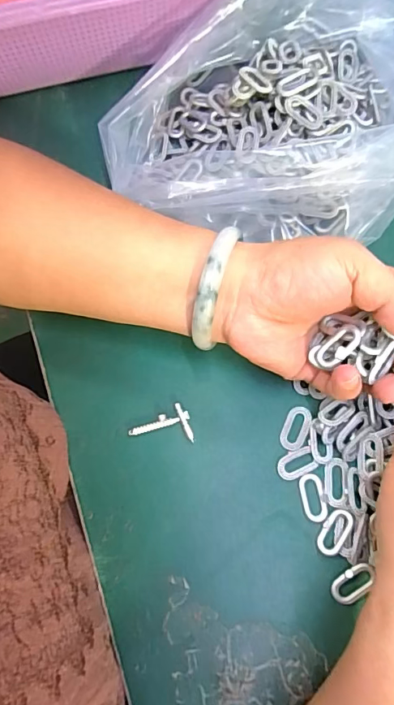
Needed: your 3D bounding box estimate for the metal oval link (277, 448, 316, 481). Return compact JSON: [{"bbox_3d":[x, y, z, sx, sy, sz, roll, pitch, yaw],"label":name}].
[{"bbox_3d":[0.059,0.065,0.266,0.023,0.004,0.014,-25,74,-7],"label":"metal oval link"}]

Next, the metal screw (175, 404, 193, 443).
[{"bbox_3d":[-0.007,0.042,0.274,0.006,0.004,0.024,-20,73,-5],"label":"metal screw"}]

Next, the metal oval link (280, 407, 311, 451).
[{"bbox_3d":[0.060,0.045,0.272,0.015,0.004,0.027,18,74,7],"label":"metal oval link"}]

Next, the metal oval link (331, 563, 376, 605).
[{"bbox_3d":[0.085,0.126,0.246,0.026,0.004,0.014,-45,66,5],"label":"metal oval link"}]

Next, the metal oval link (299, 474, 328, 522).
[{"bbox_3d":[0.067,0.084,0.261,0.013,0.004,0.026,-8,73,-1],"label":"metal oval link"}]

